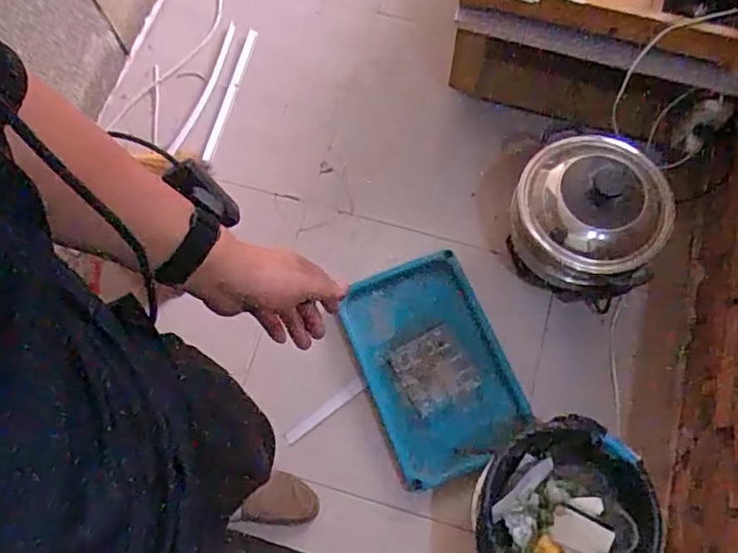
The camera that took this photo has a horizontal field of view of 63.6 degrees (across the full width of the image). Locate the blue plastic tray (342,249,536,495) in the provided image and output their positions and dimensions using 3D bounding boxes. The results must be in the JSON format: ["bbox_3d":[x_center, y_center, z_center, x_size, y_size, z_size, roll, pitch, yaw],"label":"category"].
[{"bbox_3d":[0.122,0.194,1.259,0.267,0.037,0.444,-21,70,-6],"label":"blue plastic tray"}]

